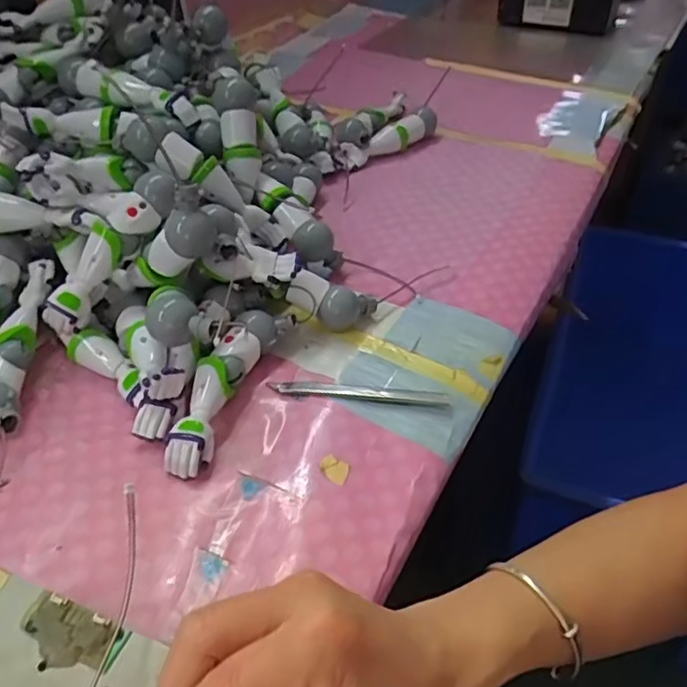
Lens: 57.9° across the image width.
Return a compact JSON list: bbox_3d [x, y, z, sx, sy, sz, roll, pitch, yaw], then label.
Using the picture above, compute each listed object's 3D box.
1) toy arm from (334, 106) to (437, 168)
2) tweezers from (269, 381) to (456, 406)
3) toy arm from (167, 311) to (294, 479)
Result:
[{"bbox_3d":[0.054,-0.237,0.720,0.147,0.034,0.027,-29,50,-24],"label":"toy arm"},{"bbox_3d":[0.011,0.036,0.463,0.132,0.005,0.014,3,45,7],"label":"tweezers"},{"bbox_3d":[-0.086,0.031,0.449,0.039,0.034,0.142,14,47,17],"label":"toy arm"}]

